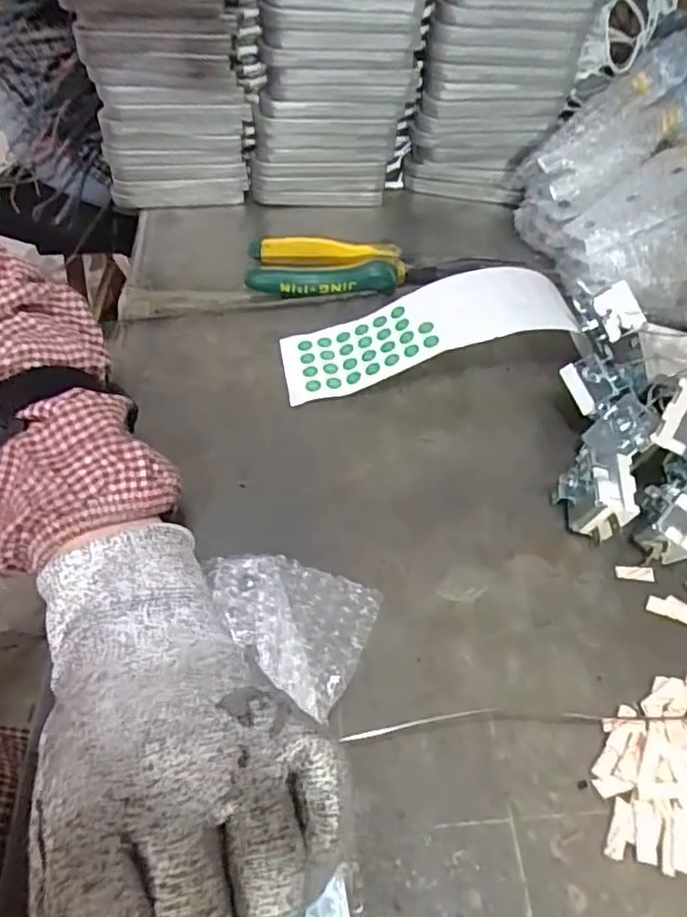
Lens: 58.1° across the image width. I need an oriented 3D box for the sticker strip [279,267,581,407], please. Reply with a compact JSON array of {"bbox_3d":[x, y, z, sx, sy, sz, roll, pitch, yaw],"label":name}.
[{"bbox_3d":[0.051,-0.080,0.395,0.182,0.026,0.058,-17,53,5],"label":"sticker strip"}]

